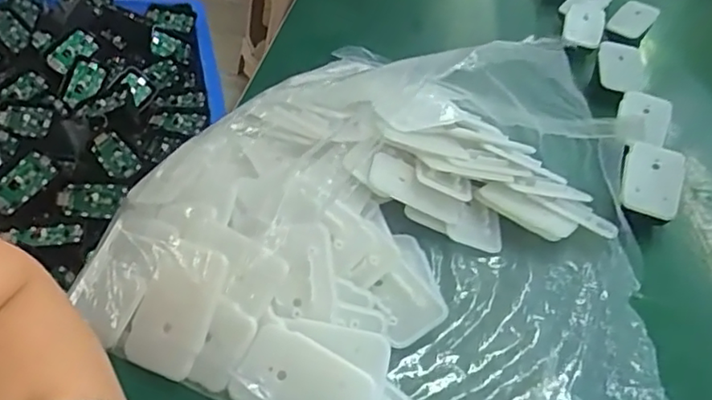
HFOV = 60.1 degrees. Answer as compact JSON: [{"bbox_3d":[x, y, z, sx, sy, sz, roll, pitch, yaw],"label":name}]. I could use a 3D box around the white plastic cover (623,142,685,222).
[{"bbox_3d":[0.227,-0.015,0.468,0.040,0.010,0.061,19,64,10],"label":"white plastic cover"}]

